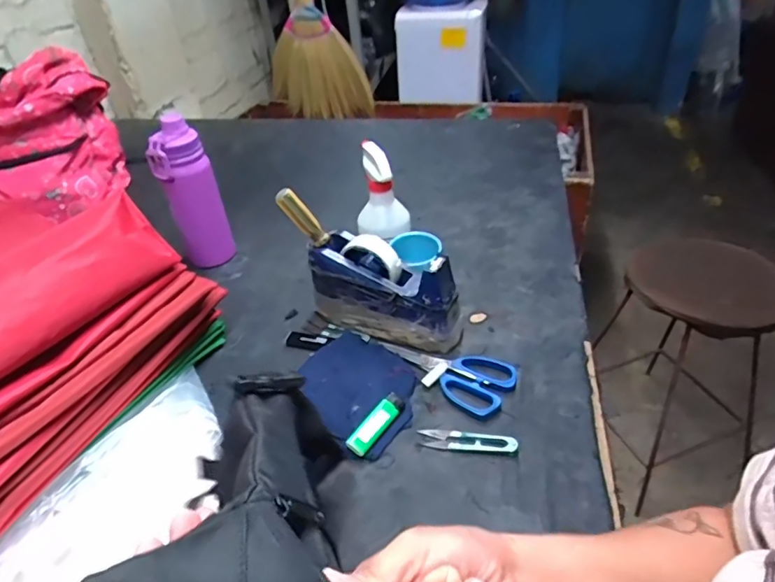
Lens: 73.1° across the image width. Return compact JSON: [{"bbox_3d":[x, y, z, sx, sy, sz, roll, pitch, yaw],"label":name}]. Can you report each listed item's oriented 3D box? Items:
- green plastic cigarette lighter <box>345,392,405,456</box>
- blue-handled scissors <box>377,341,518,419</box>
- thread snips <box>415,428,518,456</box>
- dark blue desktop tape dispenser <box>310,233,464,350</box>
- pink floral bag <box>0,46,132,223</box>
[{"bbox_3d":[-0.012,0.145,0.572,0.025,0.018,0.079,24,46,32],"label":"green plastic cigarette lighter"},{"bbox_3d":[0.072,0.088,0.639,0.171,0.011,0.087,25,47,33],"label":"blue-handled scissors"},{"bbox_3d":[0.085,0.158,0.553,0.100,0.008,0.025,5,39,13],"label":"thread snips"},{"bbox_3d":[-0.003,-0.003,0.681,0.204,0.114,0.069,15,42,24],"label":"dark blue desktop tape dispenser"},{"bbox_3d":[-0.666,-0.269,0.950,0.322,0.251,0.141,-25,42,-24],"label":"pink floral bag"}]

